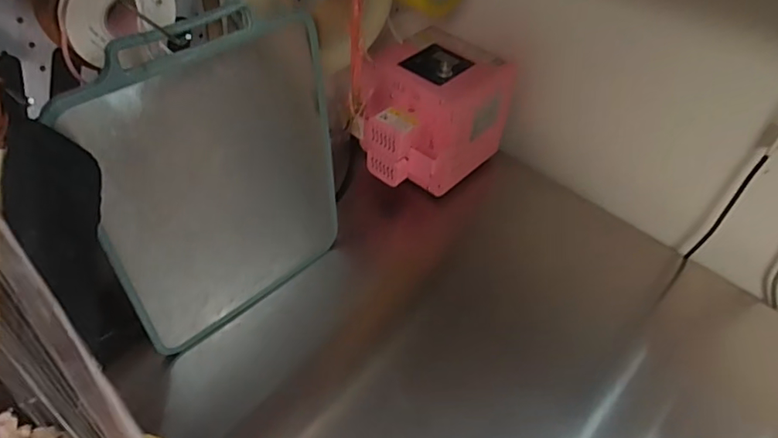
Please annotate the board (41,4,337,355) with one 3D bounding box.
[{"bbox_3d":[-0.175,-0.034,0.601,0.019,0.374,0.280,31,50,31],"label":"board"}]

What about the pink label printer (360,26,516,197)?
[{"bbox_3d":[0.060,-0.168,0.872,0.177,0.174,0.238,34,53,24],"label":"pink label printer"}]

